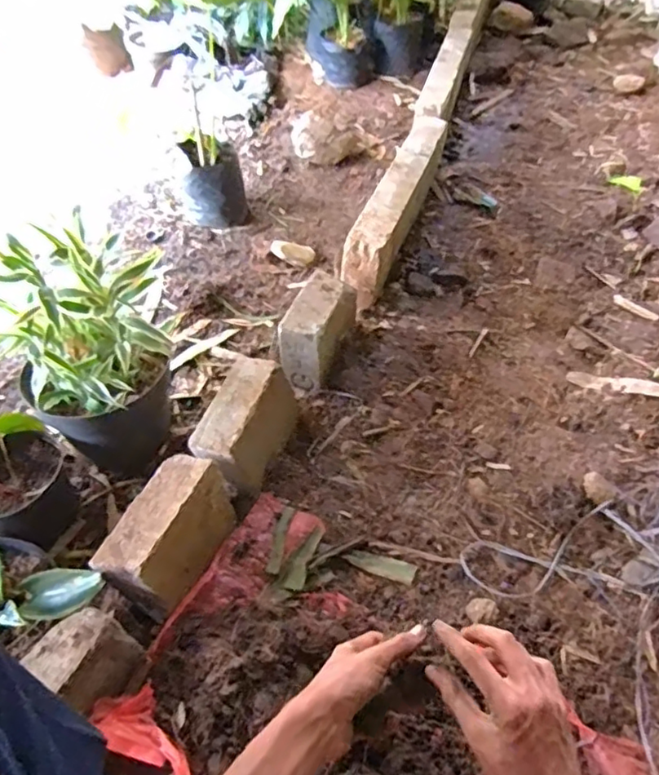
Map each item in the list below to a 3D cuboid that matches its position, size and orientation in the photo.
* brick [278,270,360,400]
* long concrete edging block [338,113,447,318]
[{"bbox_3d":[-0.017,-0.100,1.043,0.081,0.139,0.193,19,53,19],"label":"brick"},{"bbox_3d":[0.155,-0.404,1.297,0.084,0.150,0.603,14,52,16],"label":"long concrete edging block"}]

